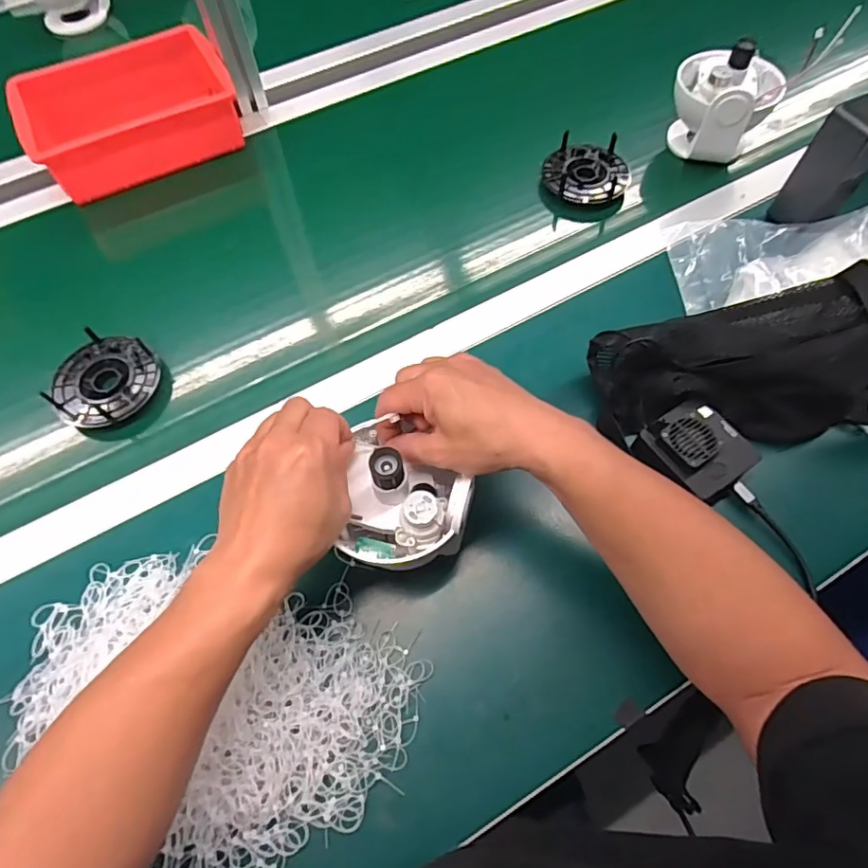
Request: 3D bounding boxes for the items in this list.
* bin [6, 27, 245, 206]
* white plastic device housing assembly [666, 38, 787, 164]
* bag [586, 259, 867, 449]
[{"bbox_3d":[-0.375,-0.401,0.675,0.242,0.081,0.160,-26,65,-11],"label":"bin"},{"bbox_3d":[0.332,-0.381,0.630,0.106,0.119,0.105,20,65,11],"label":"white plastic device housing assembly"},{"bbox_3d":[0.277,-0.063,0.478,0.252,0.104,0.115,-7,63,-2],"label":"bag"}]

